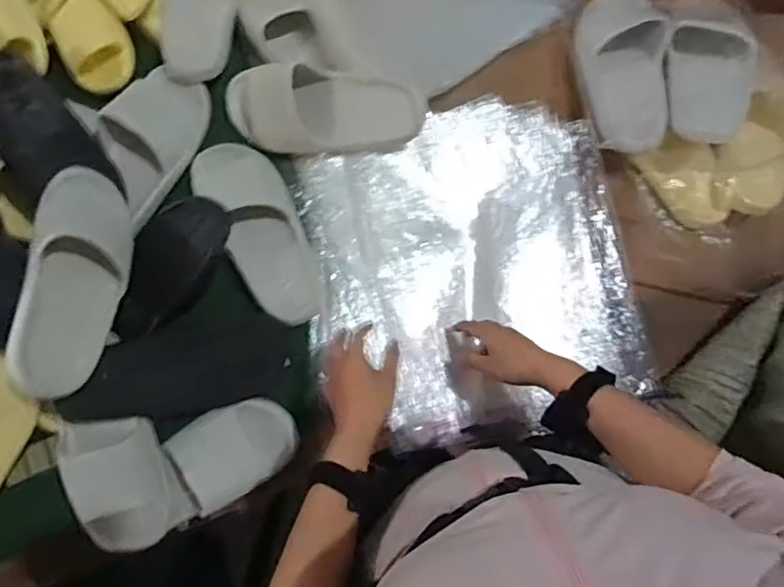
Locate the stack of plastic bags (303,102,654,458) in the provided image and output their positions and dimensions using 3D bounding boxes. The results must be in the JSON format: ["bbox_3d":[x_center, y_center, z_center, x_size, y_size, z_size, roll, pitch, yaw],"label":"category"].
[{"bbox_3d":[0.096,-0.036,0.700,0.408,0.048,0.429,-11,79,-2],"label":"stack of plastic bags"}]

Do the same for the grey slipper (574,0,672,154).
[{"bbox_3d":[0.326,-0.331,0.742,0.108,0.084,0.312,3,66,0],"label":"grey slipper"}]

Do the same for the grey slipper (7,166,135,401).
[{"bbox_3d":[-0.372,-0.019,0.627,0.078,0.104,0.277,-4,70,39],"label":"grey slipper"}]

